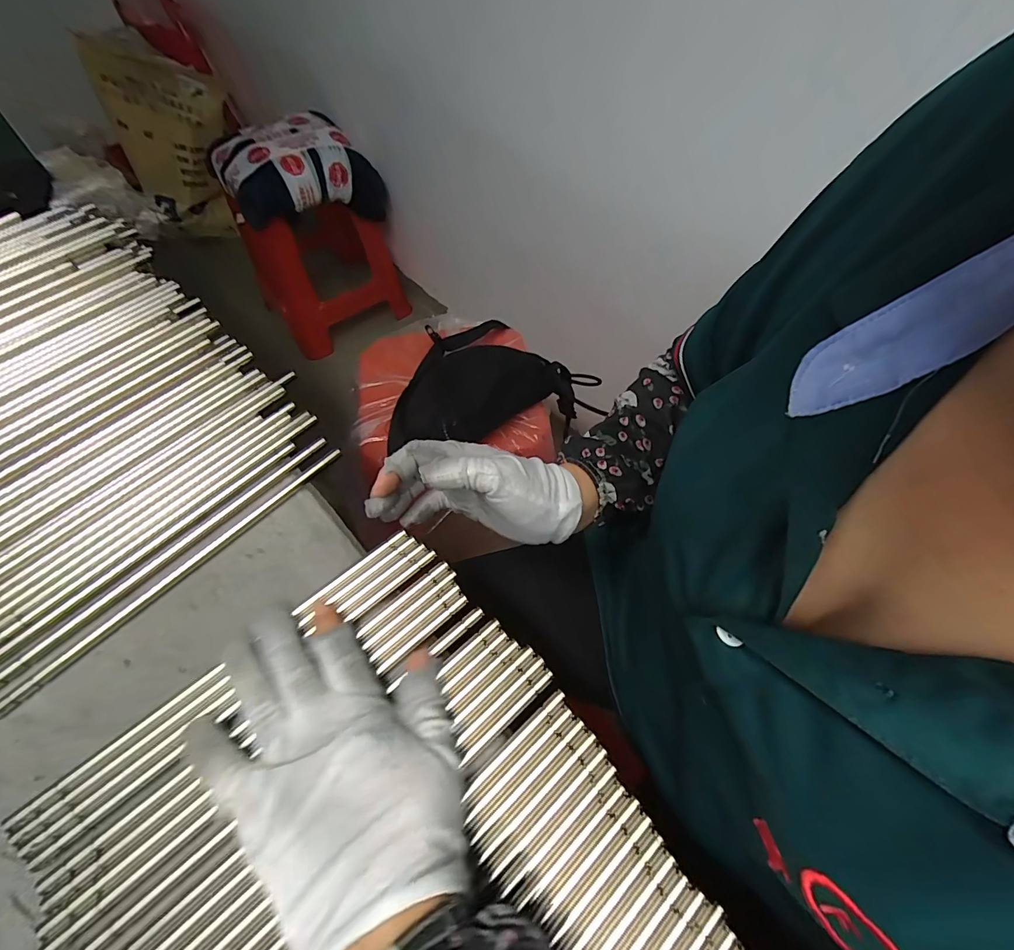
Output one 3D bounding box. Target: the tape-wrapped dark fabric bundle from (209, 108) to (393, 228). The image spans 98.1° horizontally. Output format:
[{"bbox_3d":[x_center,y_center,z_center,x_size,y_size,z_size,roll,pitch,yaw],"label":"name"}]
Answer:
[{"bbox_3d":[-0.519,-0.755,1.136,0.388,0.209,0.224,-25,61,-12],"label":"tape-wrapped dark fabric bundle"}]

